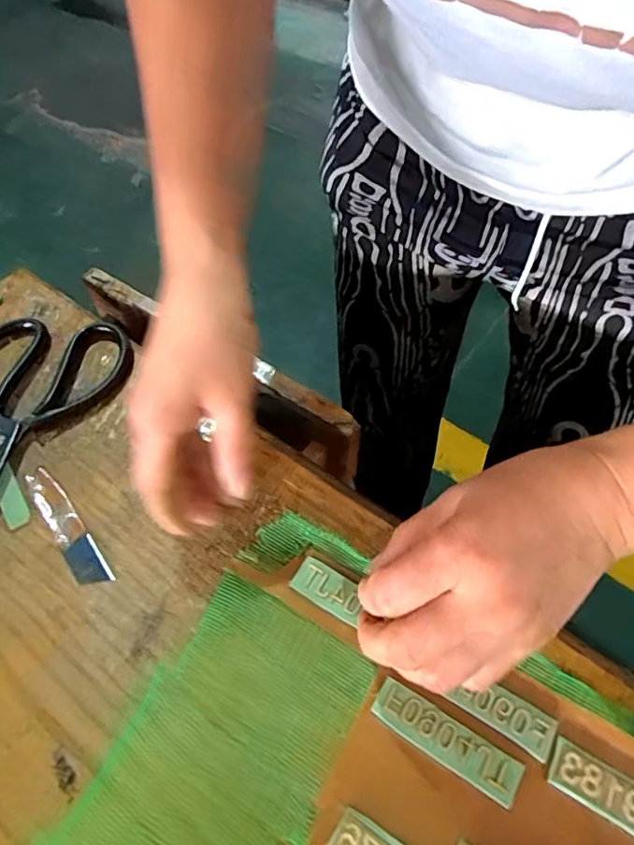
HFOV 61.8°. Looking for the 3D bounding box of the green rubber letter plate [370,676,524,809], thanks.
[{"bbox_3d":[0.062,0.155,0.260,0.072,0.005,0.020,27,60,19],"label":"green rubber letter plate"}]

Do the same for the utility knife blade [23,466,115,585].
[{"bbox_3d":[-0.155,0.063,0.326,0.019,0.007,0.091,-33,61,-20],"label":"utility knife blade"}]

